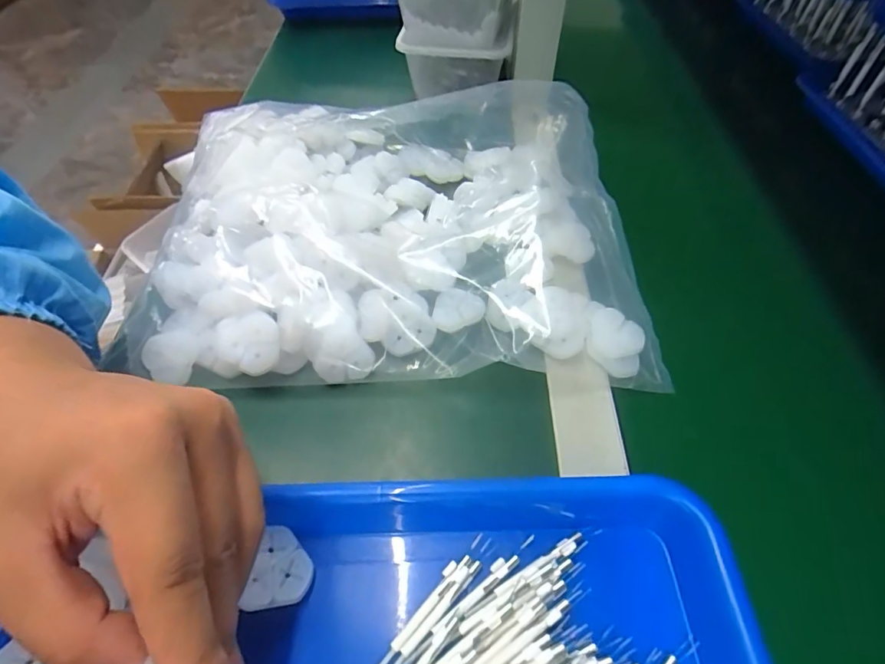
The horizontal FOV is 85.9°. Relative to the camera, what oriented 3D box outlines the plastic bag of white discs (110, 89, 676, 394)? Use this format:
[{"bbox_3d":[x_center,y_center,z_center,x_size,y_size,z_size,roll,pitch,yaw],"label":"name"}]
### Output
[{"bbox_3d":[-0.041,-0.092,0.359,0.357,0.060,0.286,-4,53,-3],"label":"plastic bag of white discs"}]

